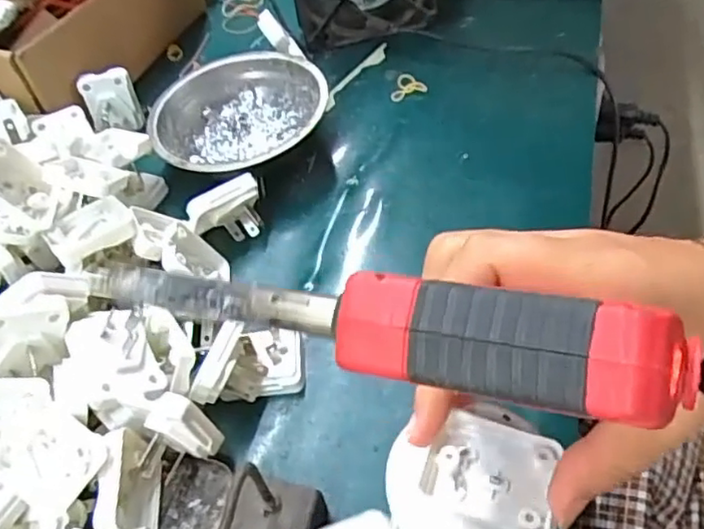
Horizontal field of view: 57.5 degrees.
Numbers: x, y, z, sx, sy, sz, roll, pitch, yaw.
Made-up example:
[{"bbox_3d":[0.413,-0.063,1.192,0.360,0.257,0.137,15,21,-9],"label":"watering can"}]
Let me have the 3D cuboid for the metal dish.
[{"bbox_3d":[-0.081,-0.101,0.465,0.115,0.039,0.127,34,62,28],"label":"metal dish"}]

